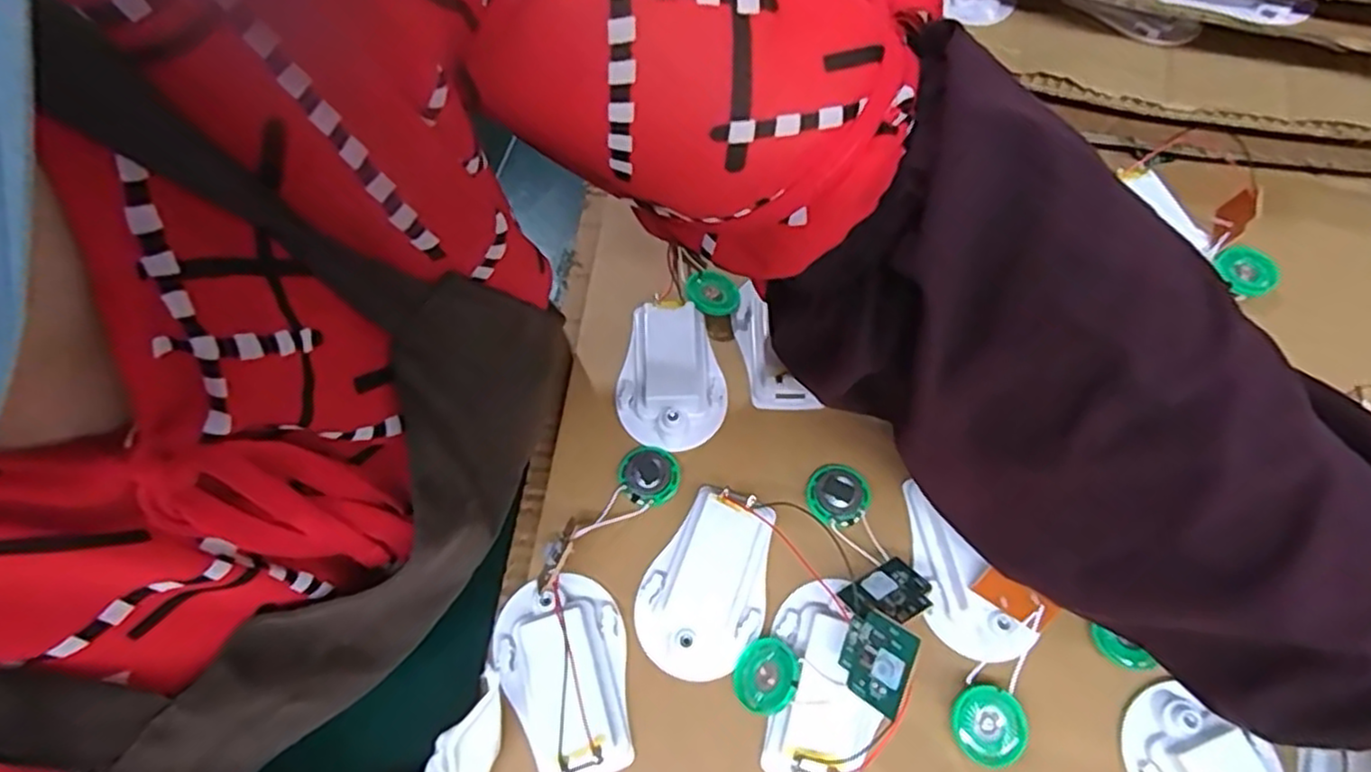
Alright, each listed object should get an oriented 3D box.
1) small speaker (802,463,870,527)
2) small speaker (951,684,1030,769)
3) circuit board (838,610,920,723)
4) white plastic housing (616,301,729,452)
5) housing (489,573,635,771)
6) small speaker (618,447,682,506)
[{"bbox_3d":[0.069,0.049,0.323,0.027,0.008,0.028,-3,63,6],"label":"small speaker"},{"bbox_3d":[0.119,0.133,0.280,0.026,0.010,0.028,-2,63,3],"label":"small speaker"},{"bbox_3d":[0.068,0.099,0.259,0.028,0.005,0.031,25,100,48],"label":"circuit board"},{"bbox_3d":[-0.007,-0.005,0.350,0.051,0.019,0.070,-4,63,5],"label":"white plastic housing"},{"bbox_3d":[-0.050,0.117,0.287,0.052,0.019,0.079,-15,62,0],"label":"housing"},{"bbox_3d":[-0.016,0.041,0.331,0.027,0.008,0.028,-3,63,6],"label":"small speaker"}]

